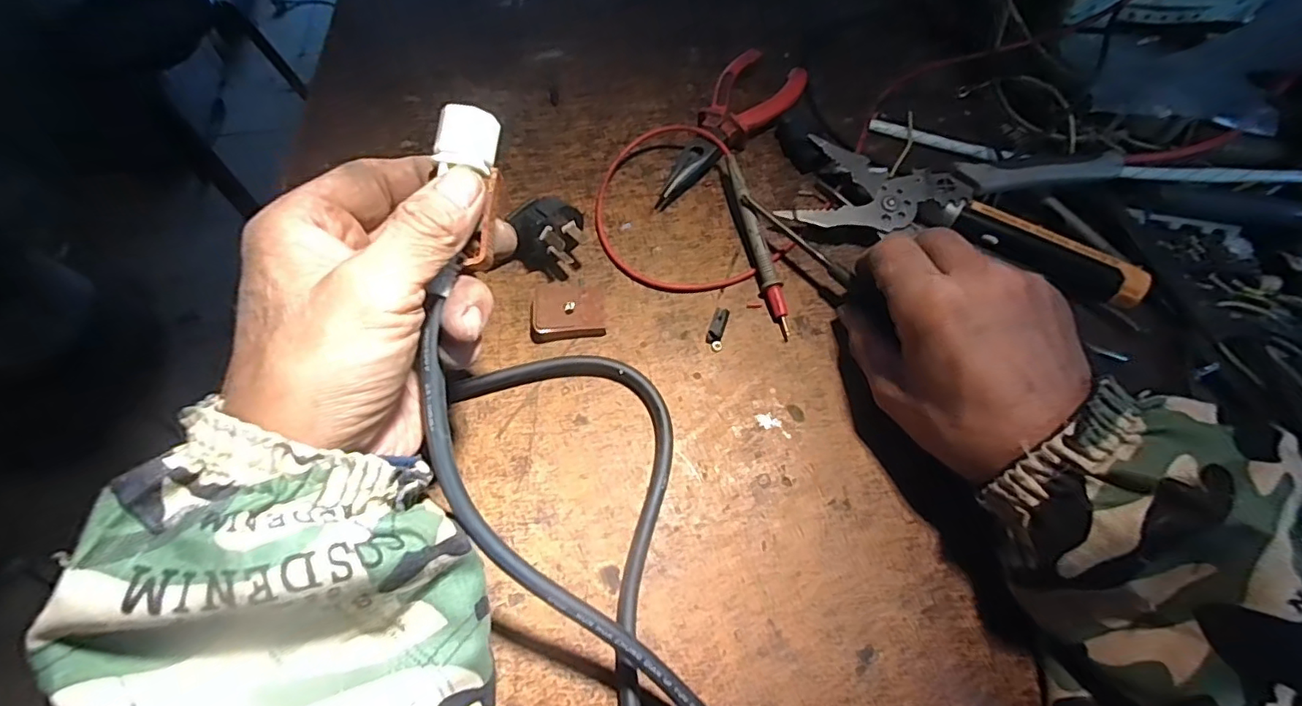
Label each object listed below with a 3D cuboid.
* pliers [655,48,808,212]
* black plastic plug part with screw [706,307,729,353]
[{"bbox_3d":[0.052,-0.151,0.386,0.053,0.017,0.148,29,70,13],"label":"pliers"},{"bbox_3d":[0.038,-0.014,0.326,0.009,0.007,0.026,11,67,6],"label":"black plastic plug part with screw"}]

